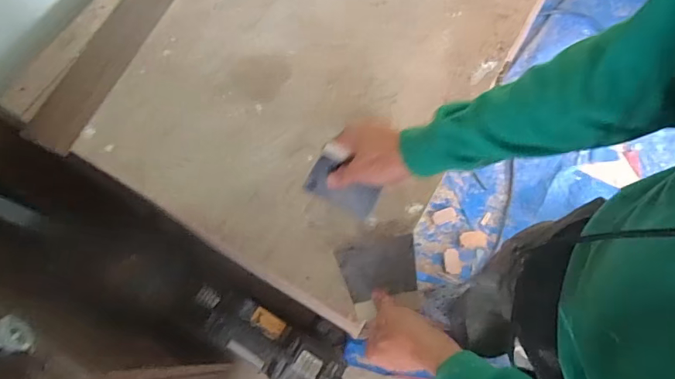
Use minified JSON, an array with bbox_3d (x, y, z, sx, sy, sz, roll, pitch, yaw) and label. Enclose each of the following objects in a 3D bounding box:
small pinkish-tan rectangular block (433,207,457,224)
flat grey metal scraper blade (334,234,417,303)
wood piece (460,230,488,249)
[{"bbox_3d":[0.331,0.081,1.381,0.069,0.006,0.043,-19,71,-5],"label":"small pinkish-tan rectangular block"},{"bbox_3d":[0.055,0.104,0.599,0.102,0.006,0.076,-11,68,-1],"label":"flat grey metal scraper blade"},{"bbox_3d":[0.411,0.151,1.348,0.082,0.007,0.053,-3,70,1],"label":"wood piece"}]

